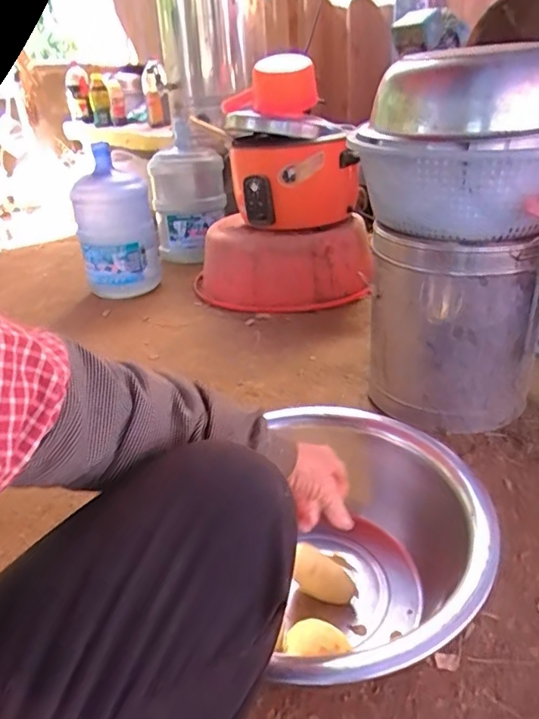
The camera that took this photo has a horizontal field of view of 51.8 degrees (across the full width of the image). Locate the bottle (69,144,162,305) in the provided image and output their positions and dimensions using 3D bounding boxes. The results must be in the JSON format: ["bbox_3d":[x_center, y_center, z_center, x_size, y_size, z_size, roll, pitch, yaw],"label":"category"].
[{"bbox_3d":[-0.477,-0.410,1.735,0.202,0.397,0.225,4,27,16],"label":"bottle"}]

